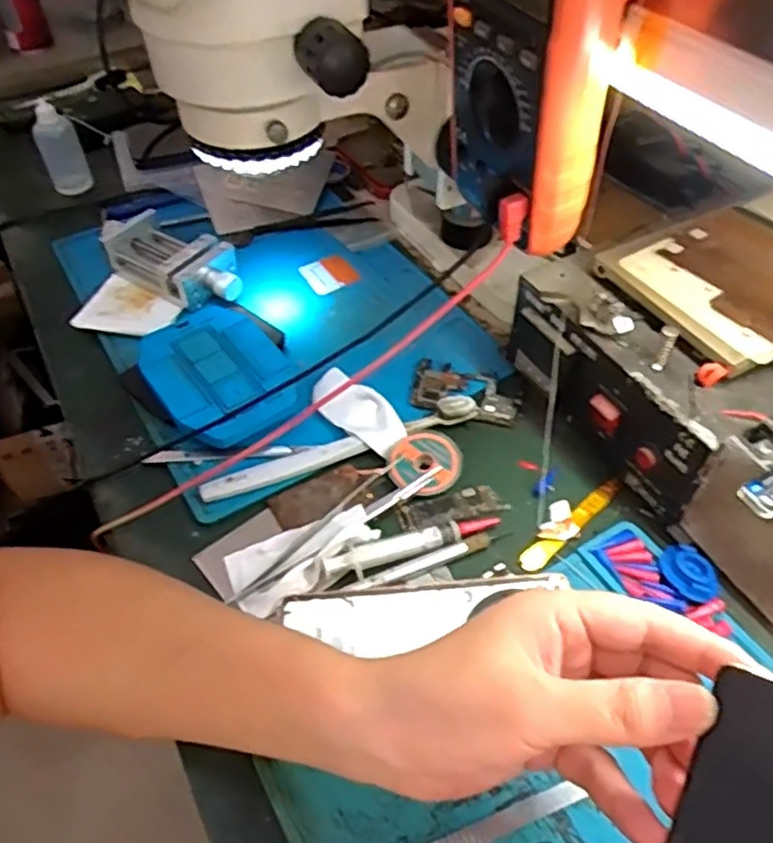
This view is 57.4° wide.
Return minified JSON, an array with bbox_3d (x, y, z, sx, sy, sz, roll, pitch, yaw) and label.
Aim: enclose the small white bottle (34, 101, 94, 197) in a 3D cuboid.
[{"bbox_3d":[-0.302,-0.250,0.657,0.037,0.076,0.041,-22,51,-17],"label":"small white bottle"}]

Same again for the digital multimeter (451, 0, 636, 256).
[{"bbox_3d":[0.067,-0.172,0.329,0.057,0.170,0.084,-14,49,-11],"label":"digital multimeter"}]

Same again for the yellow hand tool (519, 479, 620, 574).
[{"bbox_3d":[0.111,0.061,0.424,0.086,0.004,0.014,-35,56,-26],"label":"yellow hand tool"}]

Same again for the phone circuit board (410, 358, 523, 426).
[{"bbox_3d":[0.056,-0.020,0.494,0.075,0.009,0.044,12,50,12],"label":"phone circuit board"}]

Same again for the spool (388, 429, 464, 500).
[{"bbox_3d":[0.026,0.026,0.449,0.043,0.009,0.048,28,55,24],"label":"spool"}]

